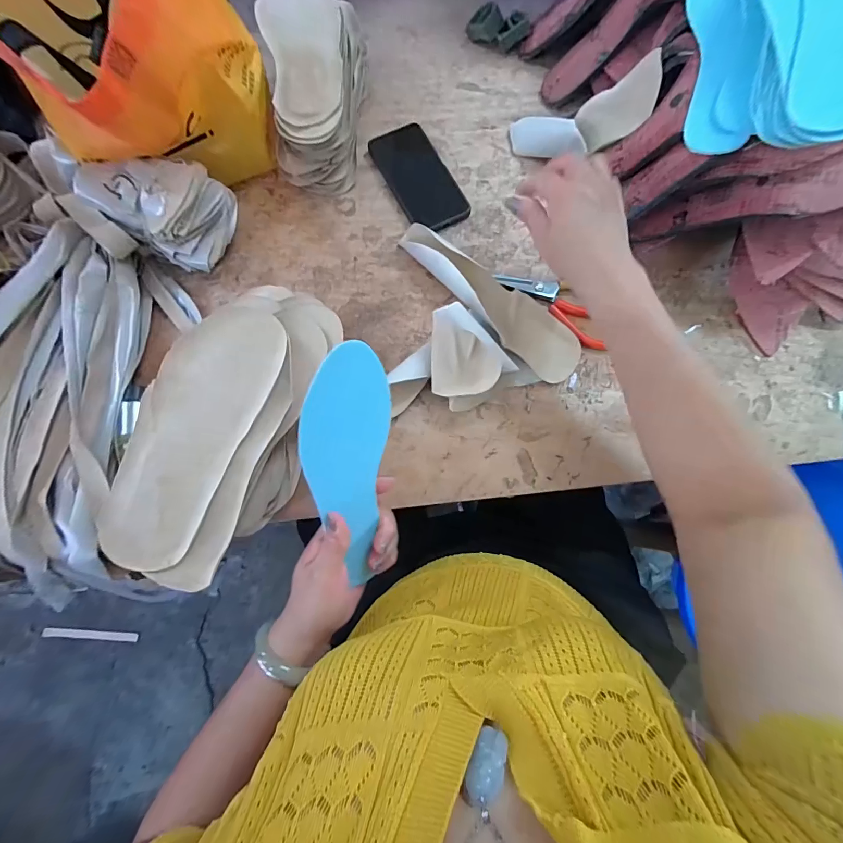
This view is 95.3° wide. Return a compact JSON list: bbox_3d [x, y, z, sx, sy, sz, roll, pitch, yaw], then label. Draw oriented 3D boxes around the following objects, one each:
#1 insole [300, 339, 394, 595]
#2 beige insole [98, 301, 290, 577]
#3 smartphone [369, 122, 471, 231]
[{"bbox_3d":[-0.059,0.042,0.299,0.068,0.008,0.199,-5,110,-36],"label":"insole"},{"bbox_3d":[-0.200,0.004,0.344,0.087,0.011,0.239,20,77,-8],"label":"beige insole"},{"bbox_3d":[-0.004,-0.322,0.509,0.074,0.013,0.168,-27,76,-5],"label":"smartphone"}]

